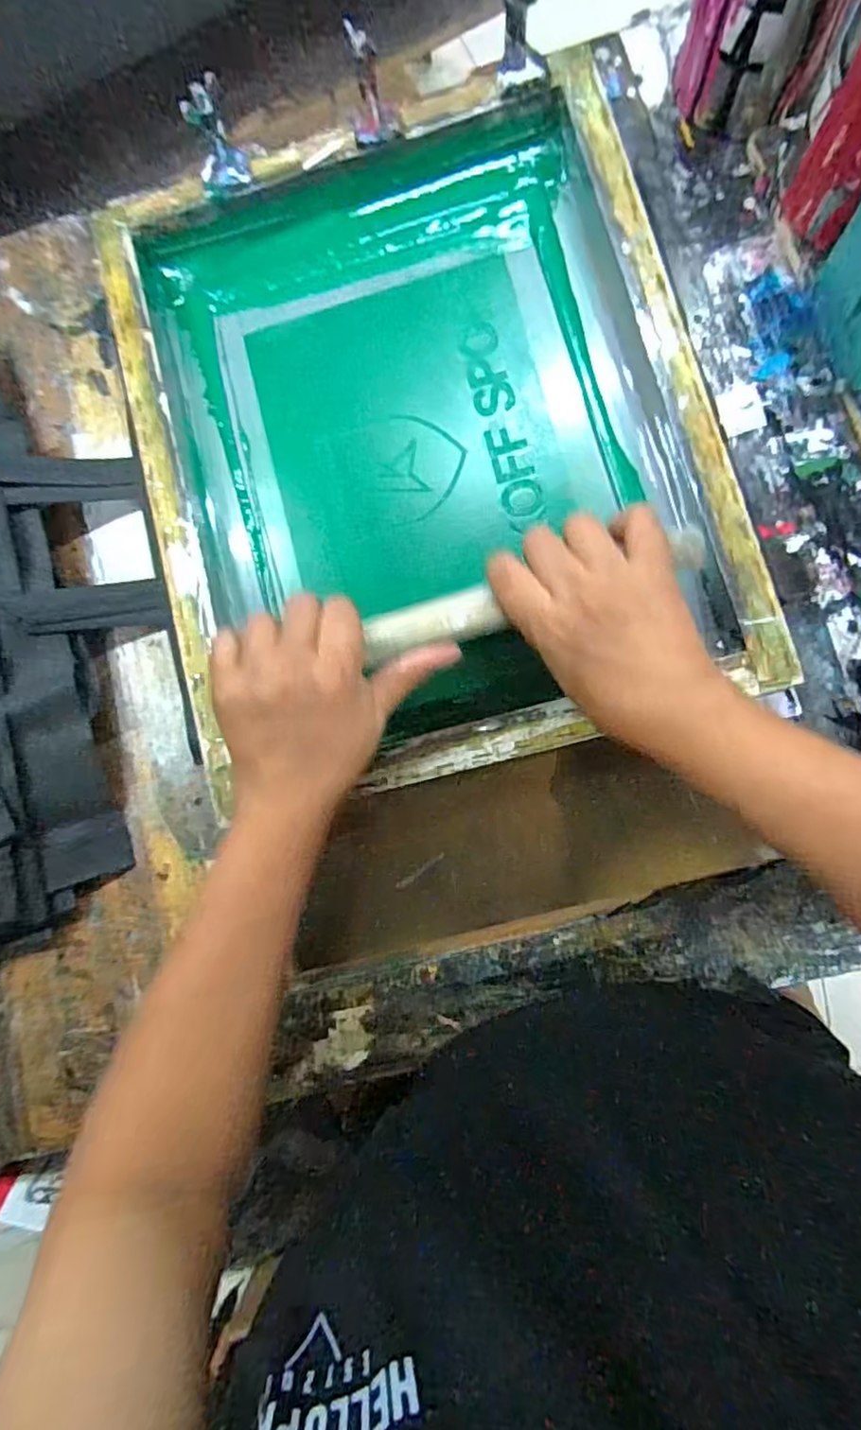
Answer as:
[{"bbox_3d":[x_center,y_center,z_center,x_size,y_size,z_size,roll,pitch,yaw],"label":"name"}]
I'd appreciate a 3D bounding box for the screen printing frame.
[{"bbox_3d":[0.004,-0.202,0.467,0.420,0.044,0.474,-15,82,4],"label":"screen printing frame"}]

